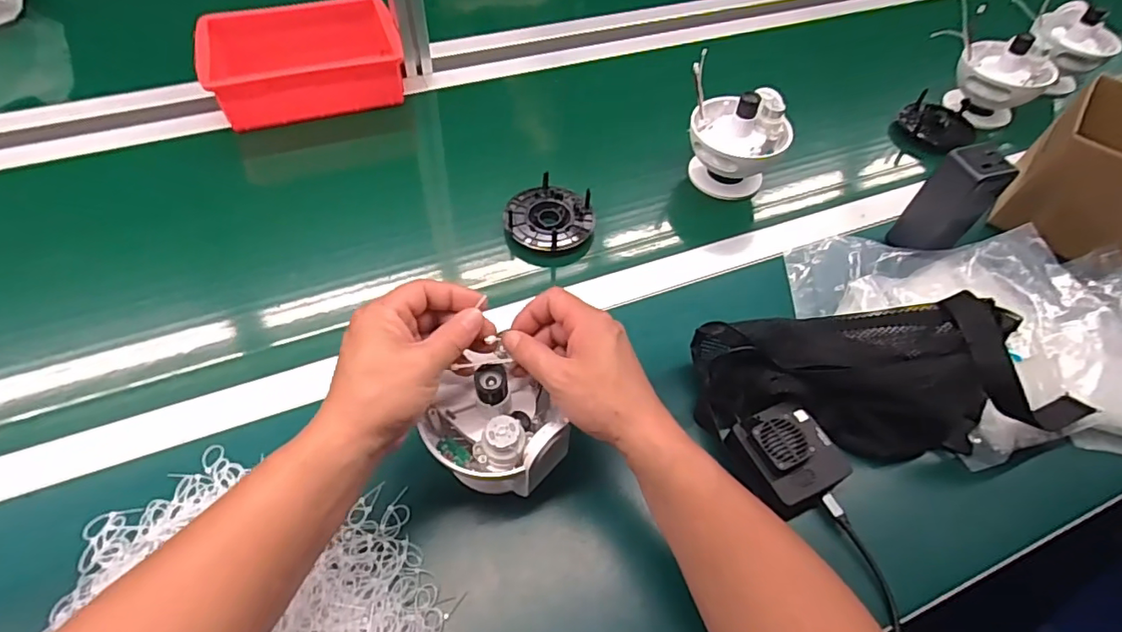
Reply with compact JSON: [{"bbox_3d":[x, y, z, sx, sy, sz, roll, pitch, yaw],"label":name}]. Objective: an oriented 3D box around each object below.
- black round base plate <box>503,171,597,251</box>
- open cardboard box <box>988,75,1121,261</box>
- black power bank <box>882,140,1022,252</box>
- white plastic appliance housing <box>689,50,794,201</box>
[{"bbox_3d":[-0.013,-0.113,0.644,0.099,0.039,0.098,3,55,-2],"label":"black round base plate"},{"bbox_3d":[0.593,-0.159,0.607,0.126,0.125,0.189,35,59,19],"label":"open cardboard box"},{"bbox_3d":[0.402,-0.115,0.580,0.047,0.123,0.052,-18,58,-14],"label":"black power bank"},{"bbox_3d":[0.203,-0.216,0.664,0.123,0.125,0.094,22,56,11],"label":"white plastic appliance housing"}]

